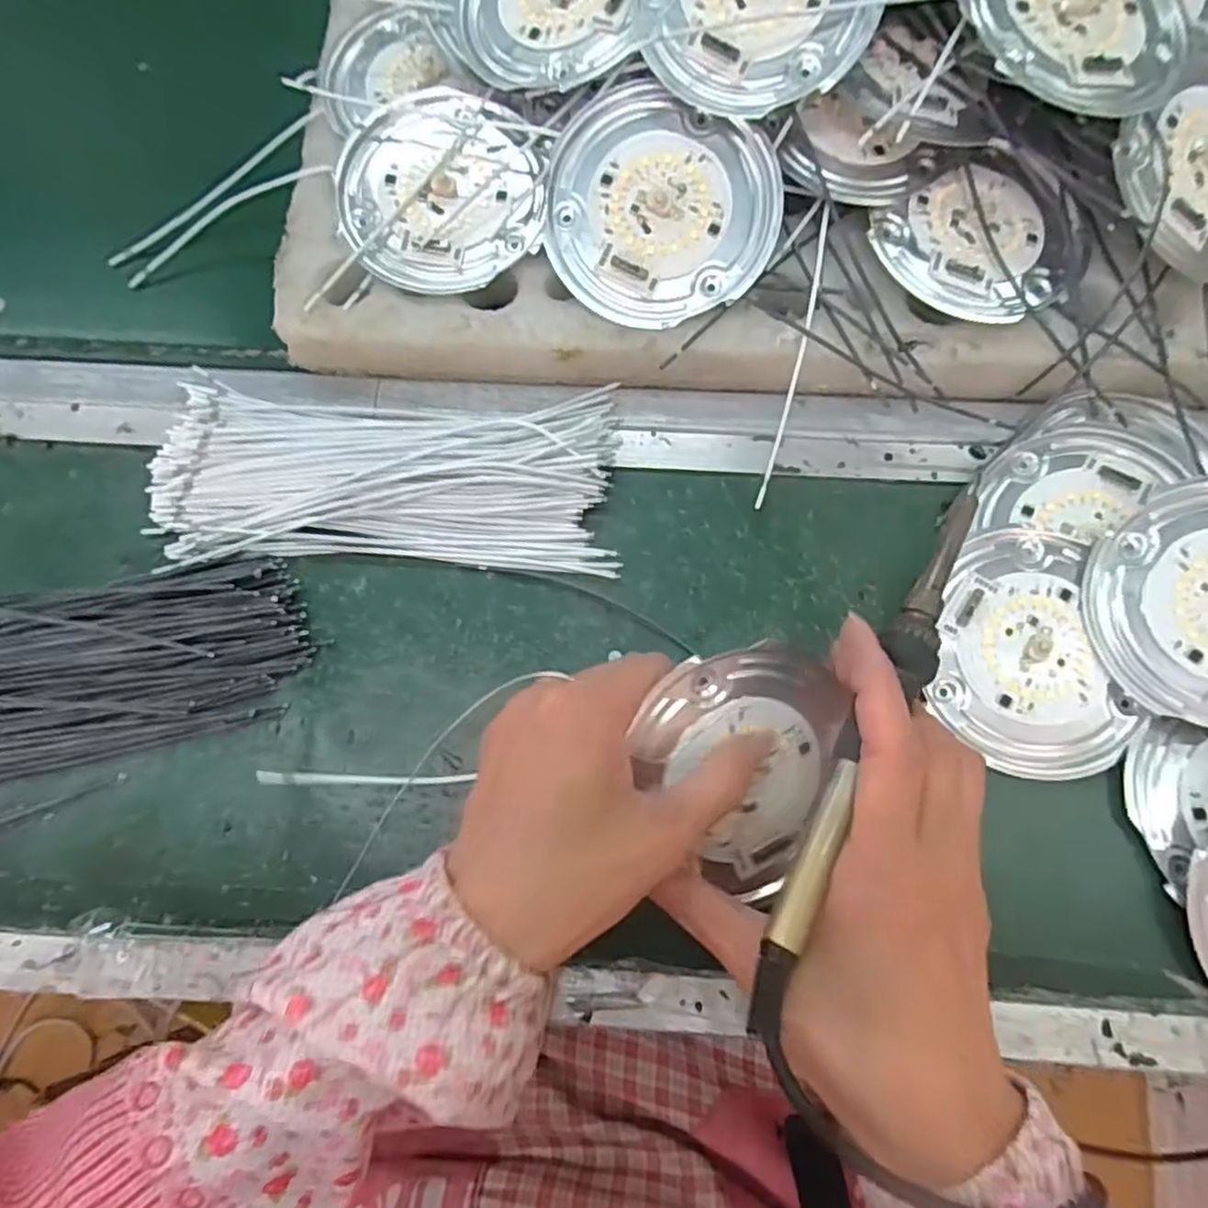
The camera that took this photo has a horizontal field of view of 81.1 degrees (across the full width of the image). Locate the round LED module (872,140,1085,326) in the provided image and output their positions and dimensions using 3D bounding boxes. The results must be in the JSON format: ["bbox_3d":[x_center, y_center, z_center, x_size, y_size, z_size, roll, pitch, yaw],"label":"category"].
[{"bbox_3d":[0.178,-0.169,0.324,0.090,0.008,0.080,-36,76,-10],"label":"round LED module"}]

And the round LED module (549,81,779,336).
[{"bbox_3d":[0.025,-0.176,0.324,0.102,0.011,0.102,0,94,3],"label":"round LED module"}]

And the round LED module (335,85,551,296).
[{"bbox_3d":[-0.080,-0.203,0.336,0.097,0.009,0.110,-29,75,-8],"label":"round LED module"}]

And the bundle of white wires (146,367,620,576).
[{"bbox_3d":[-0.101,-0.060,0.324,0.209,0.013,0.085,0,73,1],"label":"bundle of white wires"}]

